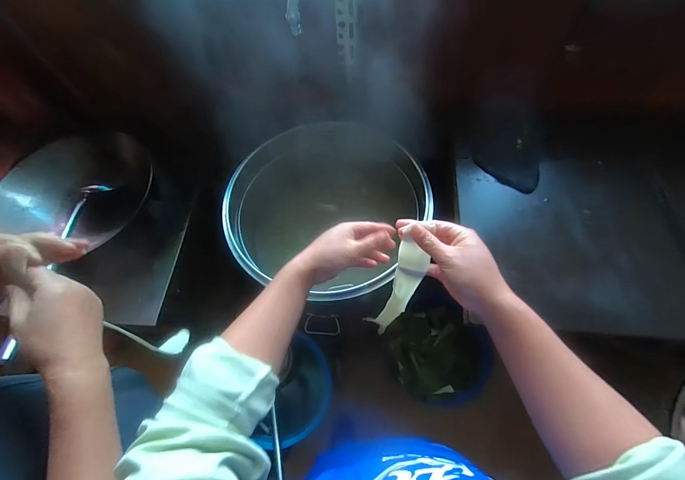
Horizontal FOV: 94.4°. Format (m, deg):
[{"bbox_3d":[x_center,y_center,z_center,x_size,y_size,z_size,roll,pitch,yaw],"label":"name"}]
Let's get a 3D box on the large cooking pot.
[{"bbox_3d":[-0.046,-0.076,0.919,0.469,0.227,0.506,-1,64,2],"label":"large cooking pot"}]

